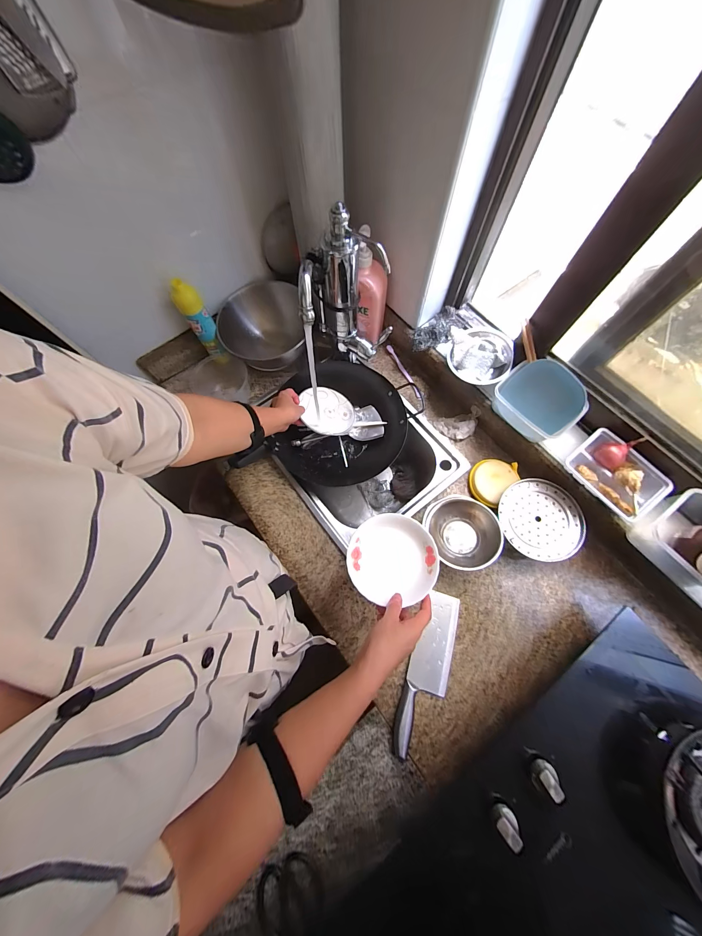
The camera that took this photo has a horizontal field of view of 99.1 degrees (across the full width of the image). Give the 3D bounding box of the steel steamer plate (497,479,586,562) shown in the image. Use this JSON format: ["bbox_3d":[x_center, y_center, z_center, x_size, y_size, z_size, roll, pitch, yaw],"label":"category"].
[{"bbox_3d":[0.401,0.107,0.632,0.162,0.010,0.169,0,71,1],"label":"steel steamer plate"}]

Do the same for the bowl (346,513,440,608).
[{"bbox_3d":[0.072,0.156,0.524,0.150,0.031,0.143,-2,71,1],"label":"bowl"}]

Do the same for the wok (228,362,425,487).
[{"bbox_3d":[-0.026,-0.103,0.767,0.323,0.099,0.313,18,72,8],"label":"wok"}]

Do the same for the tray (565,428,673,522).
[{"bbox_3d":[0.524,0.012,0.588,0.112,0.052,0.165,-36,75,-10],"label":"tray"}]

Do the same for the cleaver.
[{"bbox_3d":[0.149,0.384,0.567,0.072,0.032,0.274,18,72,8],"label":"cleaver"}]

